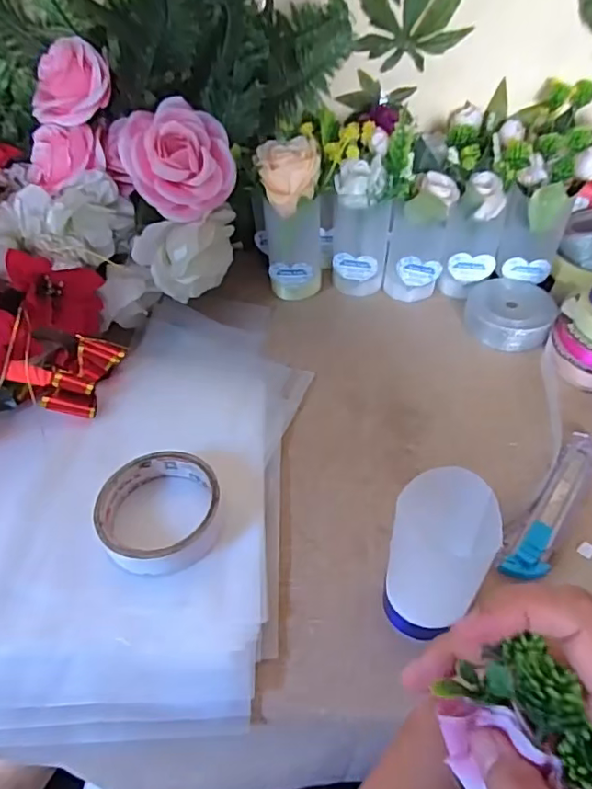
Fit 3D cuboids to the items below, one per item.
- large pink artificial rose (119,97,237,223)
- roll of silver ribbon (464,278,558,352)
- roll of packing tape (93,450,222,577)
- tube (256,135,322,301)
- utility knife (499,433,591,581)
[{"bbox_3d":[-0.102,-0.205,0.483,0.088,0.094,0.060,-28,27,-2],"label":"large pink artificial rose"},{"bbox_3d":[0.208,-0.078,0.539,0.080,0.034,0.072,23,51,19],"label":"roll of silver ribbon"},{"bbox_3d":[-0.097,0.081,0.390,0.084,0.027,0.086,0,47,0],"label":"roll of packing tape"},{"bbox_3d":[-0.004,-0.165,0.539,0.064,0.148,0.051,2,47,2],"label":"tube"},{"bbox_3d":[0.191,0.077,0.398,0.025,0.009,0.145,30,54,25],"label":"utility knife"}]

